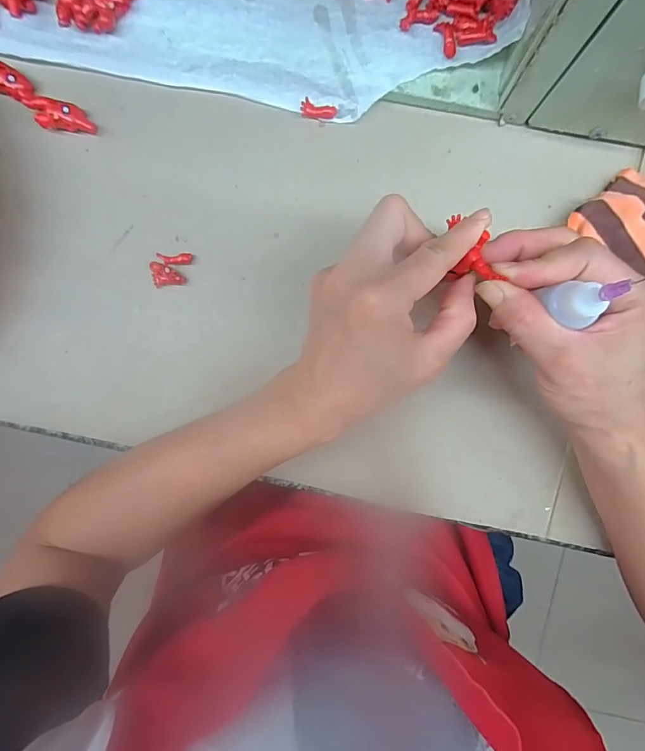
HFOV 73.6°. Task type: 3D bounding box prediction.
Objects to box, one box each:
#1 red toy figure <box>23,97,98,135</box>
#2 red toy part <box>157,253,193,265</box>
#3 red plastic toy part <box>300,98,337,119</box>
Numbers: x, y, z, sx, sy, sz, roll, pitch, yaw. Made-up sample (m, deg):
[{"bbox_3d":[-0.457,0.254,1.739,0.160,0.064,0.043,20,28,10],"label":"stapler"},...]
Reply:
[{"bbox_3d":[-0.175,-0.174,0.286,0.041,0.010,0.018,6,94,2],"label":"red toy figure"},{"bbox_3d":[-0.101,-0.080,0.295,0.022,0.004,0.008,-4,98,-15],"label":"red toy part"},{"bbox_3d":[-0.002,-0.176,0.286,0.024,0.005,0.011,1,98,-12],"label":"red plastic toy part"}]

